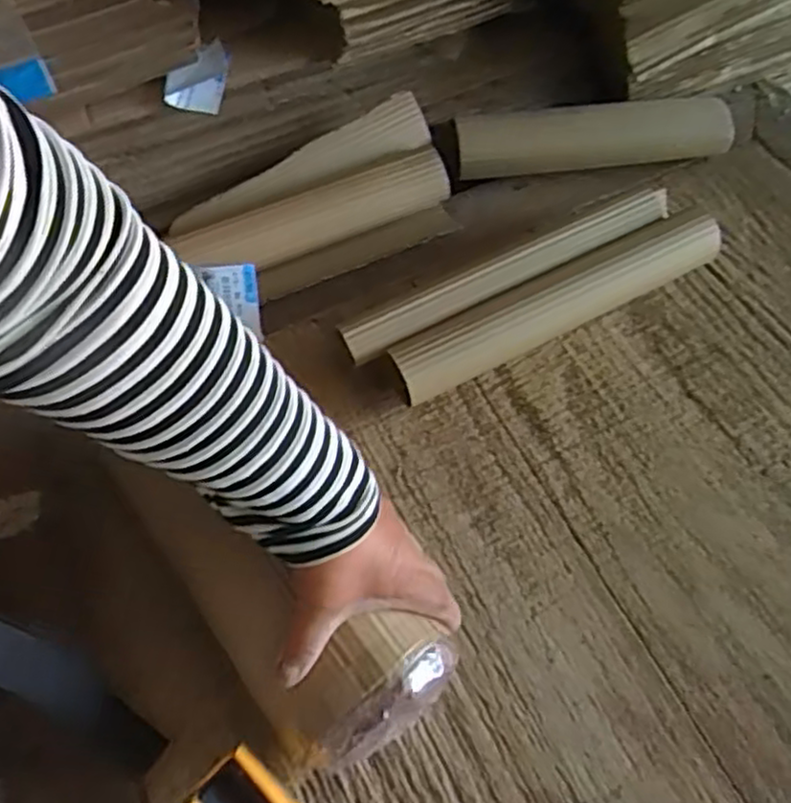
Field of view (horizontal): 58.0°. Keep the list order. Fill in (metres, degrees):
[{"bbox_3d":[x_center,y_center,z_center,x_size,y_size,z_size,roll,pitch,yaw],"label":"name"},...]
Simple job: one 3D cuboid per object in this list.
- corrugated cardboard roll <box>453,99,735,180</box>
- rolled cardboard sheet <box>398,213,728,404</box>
[{"bbox_3d":[0.216,-0.285,0.789,0.298,0.056,0.060,-4,59,-1],"label":"corrugated cardboard roll"},{"bbox_3d":[0.153,-0.089,0.673,0.336,0.057,0.042,-25,61,-13],"label":"rolled cardboard sheet"}]

